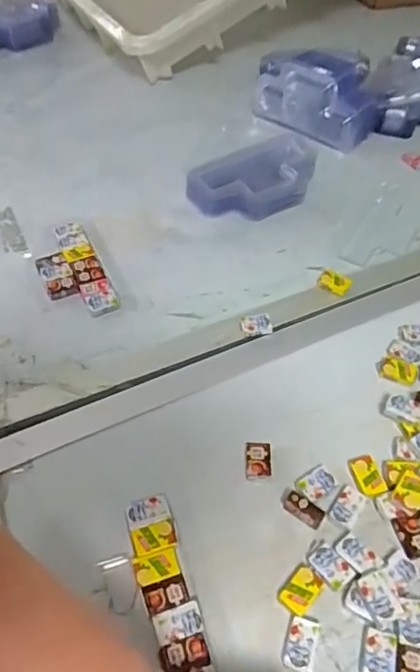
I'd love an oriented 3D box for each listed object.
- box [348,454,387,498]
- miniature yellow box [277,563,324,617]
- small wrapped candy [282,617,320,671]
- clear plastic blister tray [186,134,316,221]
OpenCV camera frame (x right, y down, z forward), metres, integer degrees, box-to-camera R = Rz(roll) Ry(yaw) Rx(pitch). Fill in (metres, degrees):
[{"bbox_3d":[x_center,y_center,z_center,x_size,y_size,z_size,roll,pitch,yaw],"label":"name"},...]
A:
[{"bbox_3d":[0.106,0.093,0.370,0.017,0.004,0.028,-14,52,-13],"label":"box"},{"bbox_3d":[0.053,0.148,0.324,0.018,0.004,0.026,36,58,25],"label":"miniature yellow box"},{"bbox_3d":[0.051,0.170,0.305,0.017,0.004,0.027,15,51,11],"label":"small wrapped candy"},{"bbox_3d":[0.051,-0.161,0.567,0.143,0.036,0.075,-19,53,-17],"label":"clear plastic blister tray"}]

